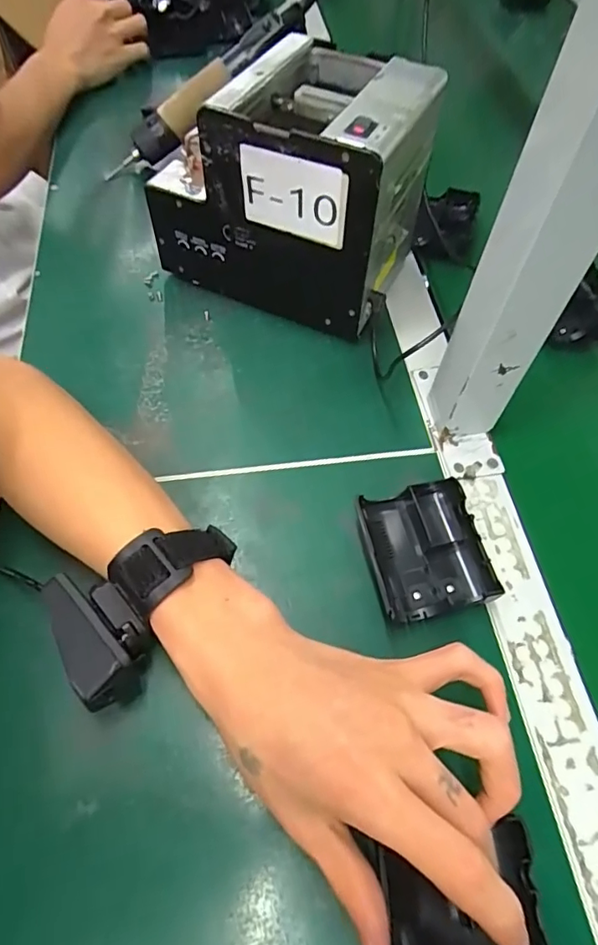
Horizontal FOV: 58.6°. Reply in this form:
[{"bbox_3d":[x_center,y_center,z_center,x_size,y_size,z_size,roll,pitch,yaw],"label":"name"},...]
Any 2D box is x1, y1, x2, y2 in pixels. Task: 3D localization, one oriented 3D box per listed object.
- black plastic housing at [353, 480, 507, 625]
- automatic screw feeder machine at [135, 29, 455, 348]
[{"bbox_3d":[0.077,0.049,0.327,0.064,0.027,0.078,-10,61,-9],"label":"black plastic housing"},{"bbox_3d":[-0.004,-0.221,0.415,0.181,0.153,0.129,24,62,11],"label":"automatic screw feeder machine"}]

